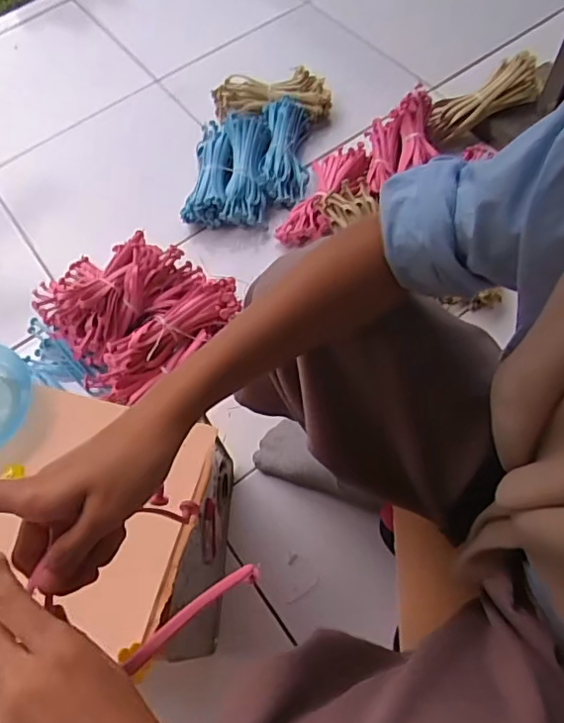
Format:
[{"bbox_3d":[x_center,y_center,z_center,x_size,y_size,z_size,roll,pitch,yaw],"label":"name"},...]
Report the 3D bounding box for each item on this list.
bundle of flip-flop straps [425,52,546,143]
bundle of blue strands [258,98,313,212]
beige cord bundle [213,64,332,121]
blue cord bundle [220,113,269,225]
[{"bbox_3d":[0.340,-0.449,0.942,0.189,0.073,0.055,-27,58,15],"label":"bundle of flip-flop straps"},{"bbox_3d":[0.006,-0.368,0.972,0.084,0.054,0.204,3,74,5],"label":"bundle of blue strands"},{"bbox_3d":[-0.024,-0.497,1.027,0.228,0.066,0.063,6,65,8],"label":"beige cord bundle"},{"bbox_3d":[-0.061,-0.335,0.942,0.071,0.030,0.205,2,76,5],"label":"blue cord bundle"}]

